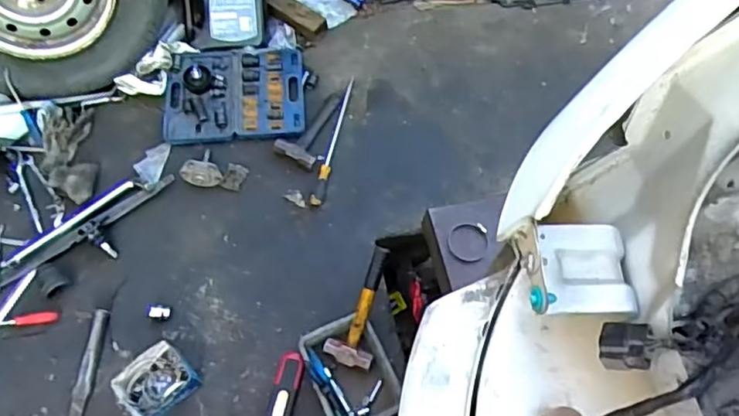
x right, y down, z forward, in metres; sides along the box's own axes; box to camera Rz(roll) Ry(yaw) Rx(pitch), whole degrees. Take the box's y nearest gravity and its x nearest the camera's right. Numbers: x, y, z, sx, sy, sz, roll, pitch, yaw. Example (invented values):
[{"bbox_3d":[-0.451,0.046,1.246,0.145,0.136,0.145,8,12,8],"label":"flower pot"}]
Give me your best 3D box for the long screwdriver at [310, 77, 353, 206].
[{"bbox_3d":[-0.099,-0.195,1.647,0.035,0.027,0.418,12,67,1],"label":"long screwdriver"}]

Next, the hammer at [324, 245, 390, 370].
[{"bbox_3d":[-0.014,0.224,1.380,0.113,0.043,0.281,17,89,7],"label":"hammer"}]

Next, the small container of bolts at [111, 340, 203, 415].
[{"bbox_3d":[-0.474,0.392,1.334,0.159,0.097,0.127,-37,74,-17],"label":"small container of bolts"}]

